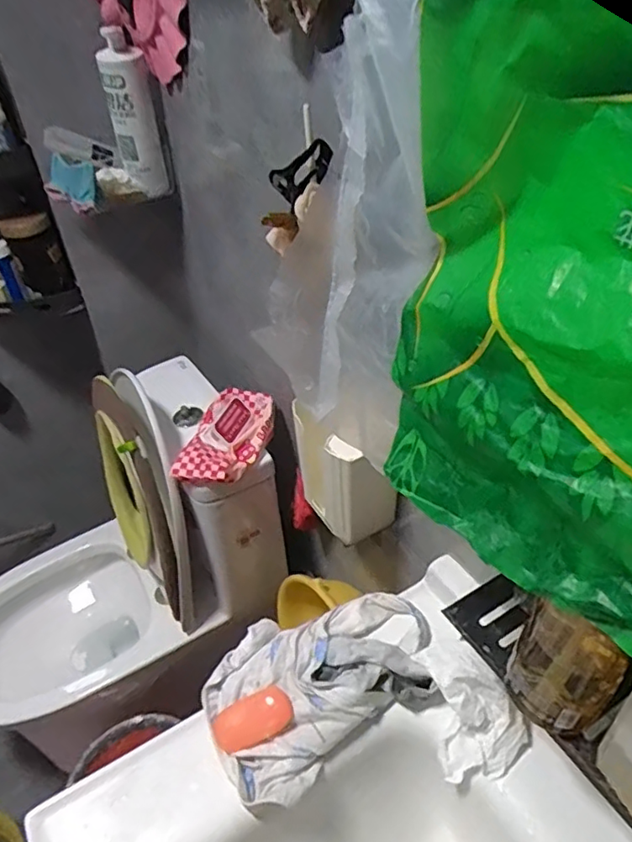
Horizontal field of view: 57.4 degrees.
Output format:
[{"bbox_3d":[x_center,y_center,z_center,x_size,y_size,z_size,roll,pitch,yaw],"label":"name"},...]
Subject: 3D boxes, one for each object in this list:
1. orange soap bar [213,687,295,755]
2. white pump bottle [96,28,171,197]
[{"bbox_3d":[-0.061,0.293,0.566,0.076,0.021,0.042,-17,42,-14],"label":"orange soap bar"},{"bbox_3d":[-0.333,-0.552,1.057,0.082,0.243,0.091,-14,42,-11],"label":"white pump bottle"}]

